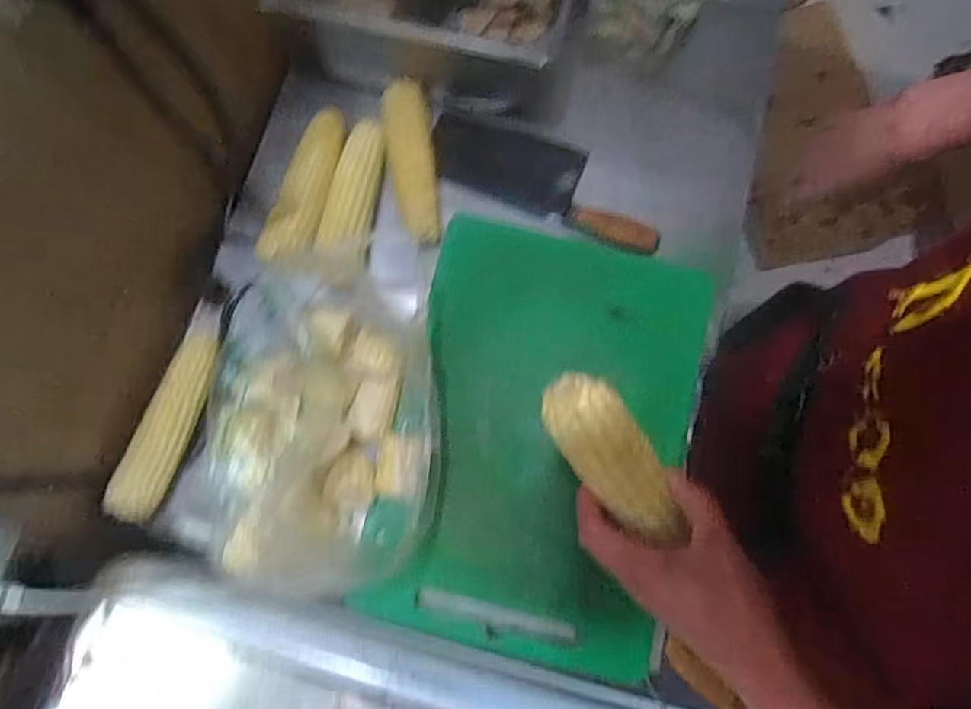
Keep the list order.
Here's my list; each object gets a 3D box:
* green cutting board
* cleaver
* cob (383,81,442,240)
[{"bbox_3d":[0.066,0.088,0.648,0.310,0.030,0.458,15,82,-3],"label":"green cutting board"},{"bbox_3d":[0.076,-0.221,0.725,0.298,0.024,0.110,21,79,5],"label":"cleaver"},{"bbox_3d":[-0.087,-0.223,0.694,0.054,0.046,0.191,-9,78,-1],"label":"cob"}]

